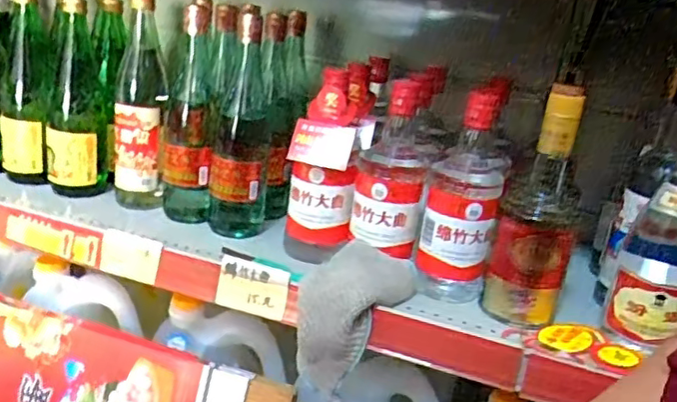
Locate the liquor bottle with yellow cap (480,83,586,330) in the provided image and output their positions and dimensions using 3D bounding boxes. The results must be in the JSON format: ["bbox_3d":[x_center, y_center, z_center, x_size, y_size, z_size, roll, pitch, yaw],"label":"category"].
[{"bbox_3d":[0.207,0.003,0.603,0.071,0.234,0.084,14,21,17],"label":"liquor bottle with yellow cap"}]

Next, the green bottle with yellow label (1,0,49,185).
[{"bbox_3d":[-0.398,-0.139,0.758,0.064,0.232,0.064,-2,22,-25],"label":"green bottle with yellow label"}]

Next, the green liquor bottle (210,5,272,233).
[{"bbox_3d":[-0.111,-0.085,0.710,0.072,0.250,0.071,3,21,-11],"label":"green liquor bottle"}]

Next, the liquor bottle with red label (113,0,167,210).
[{"bbox_3d":[-0.246,-0.121,0.742,0.057,0.256,0.067,3,21,-13],"label":"liquor bottle with red label"}]

